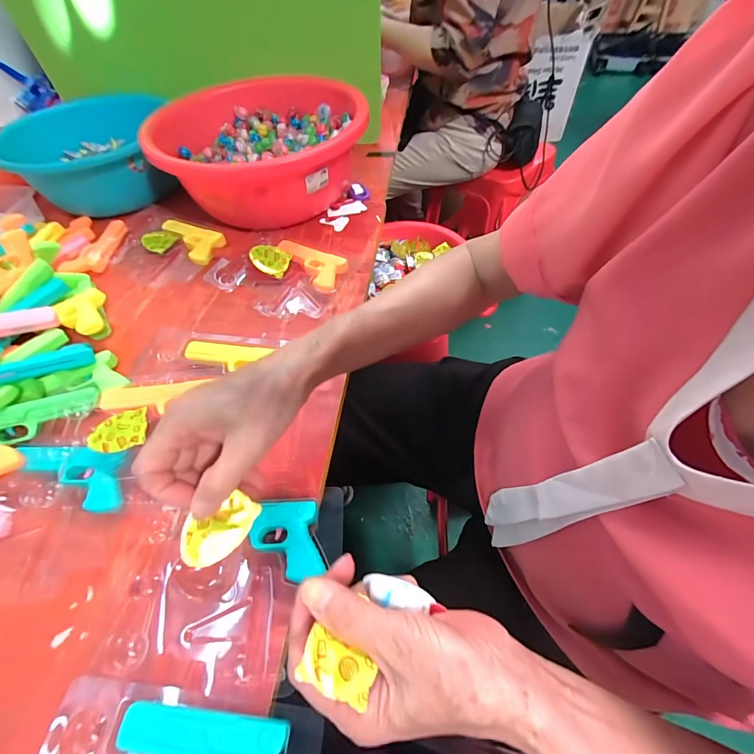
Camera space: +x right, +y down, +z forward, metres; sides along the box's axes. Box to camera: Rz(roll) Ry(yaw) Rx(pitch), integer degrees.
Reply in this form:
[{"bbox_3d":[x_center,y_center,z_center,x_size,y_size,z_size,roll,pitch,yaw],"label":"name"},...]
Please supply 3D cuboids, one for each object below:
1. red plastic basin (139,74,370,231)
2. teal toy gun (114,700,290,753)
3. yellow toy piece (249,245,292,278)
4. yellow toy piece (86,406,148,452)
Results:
[{"bbox_3d":[-0.174,-0.344,0.560,0.297,0.120,0.312,-2,55,2],"label":"red plastic basin"},{"bbox_3d":[-0.107,0.242,0.220,0.115,0.013,0.060,3,56,5],"label":"teal toy gun"},{"bbox_3d":[-0.143,-0.156,0.478,0.050,0.012,0.038,20,78,-9],"label":"yellow toy piece"},{"bbox_3d":[-0.234,0.049,0.326,0.050,0.004,0.038,-18,56,-9],"label":"yellow toy piece"}]

